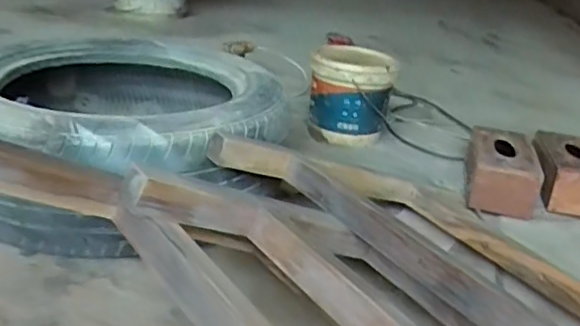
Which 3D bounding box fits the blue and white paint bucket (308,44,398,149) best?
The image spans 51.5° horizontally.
[{"bbox_3d":[0.152,-0.173,1.534,0.210,0.187,0.241,8,25,3],"label":"blue and white paint bucket"}]

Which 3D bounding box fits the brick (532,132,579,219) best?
[{"bbox_3d":[0.616,0.014,1.336,0.147,0.088,0.251,9,25,6],"label":"brick"}]

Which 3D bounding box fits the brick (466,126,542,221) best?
[{"bbox_3d":[0.452,0.013,1.306,0.139,0.103,0.267,11,25,9],"label":"brick"}]

